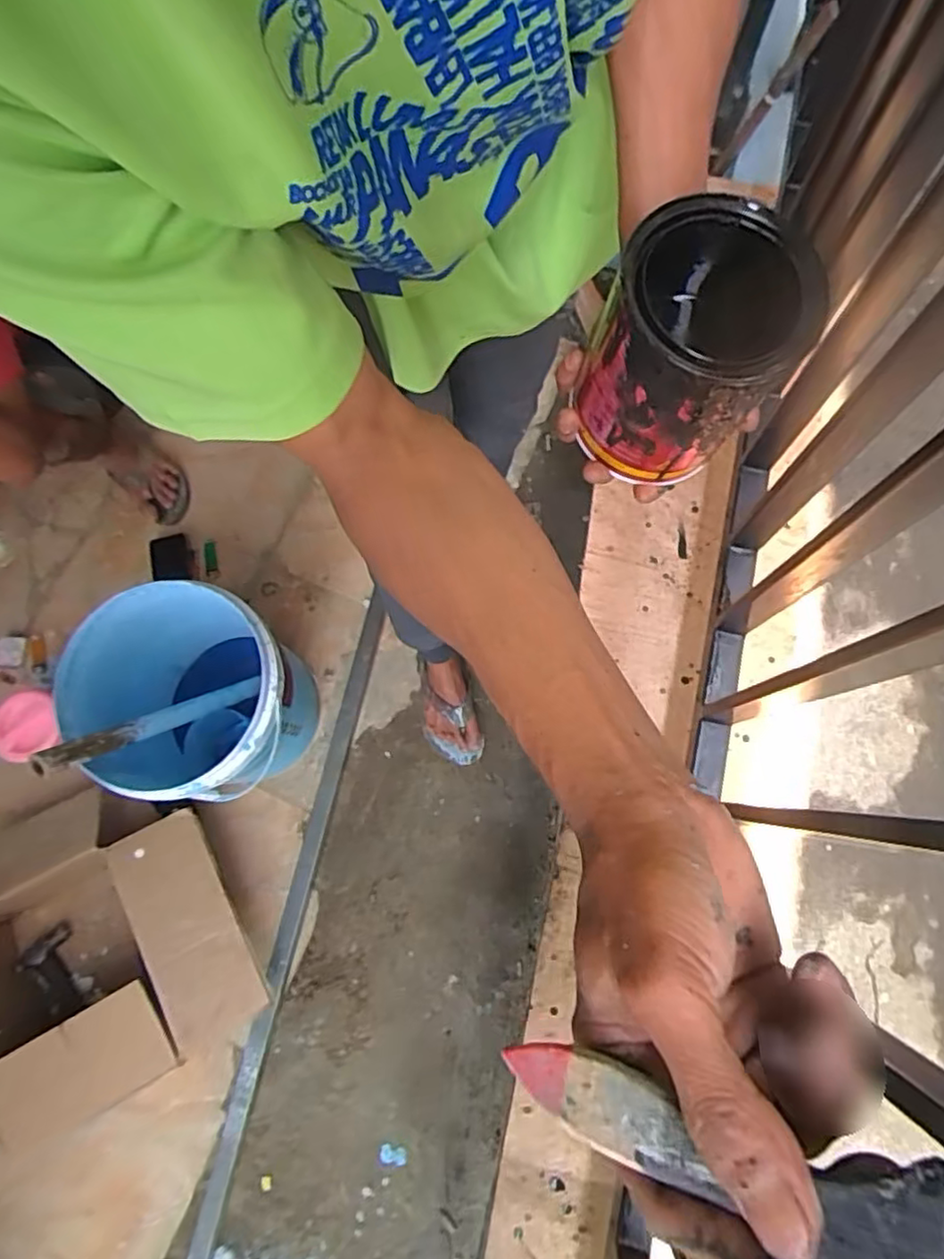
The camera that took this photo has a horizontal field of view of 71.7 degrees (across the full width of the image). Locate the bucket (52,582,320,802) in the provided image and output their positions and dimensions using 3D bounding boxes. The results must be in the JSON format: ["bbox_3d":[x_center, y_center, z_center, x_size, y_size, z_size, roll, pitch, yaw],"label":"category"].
[{"bbox_3d":[-0.437,0.122,1.089,0.312,0.361,0.293,-1,77,5],"label":"bucket"}]

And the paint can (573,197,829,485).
[{"bbox_3d":[0.123,-0.155,0.370,0.096,0.128,0.092,0,75,-1],"label":"paint can"}]

